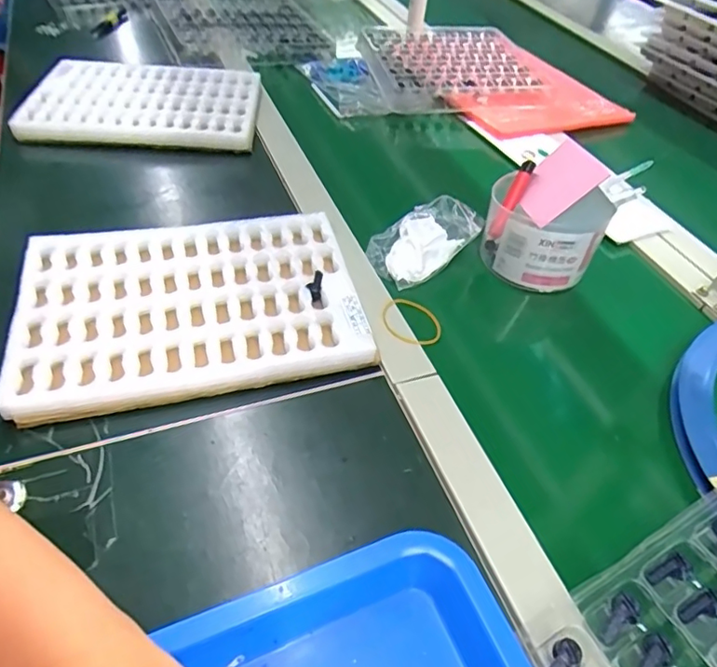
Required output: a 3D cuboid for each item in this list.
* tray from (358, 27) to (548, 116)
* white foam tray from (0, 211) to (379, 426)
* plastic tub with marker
[{"bbox_3d":[0.143,-0.423,0.874,0.254,0.032,0.259,-7,51,-10],"label":"tray"},{"bbox_3d":[-0.140,-0.029,0.475,0.269,0.034,0.193,-8,48,-15],"label":"white foam tray"},{"bbox_3d":[0.186,-0.116,0.547,0.110,0.107,0.096,22,50,15],"label":"plastic tub with marker"}]

